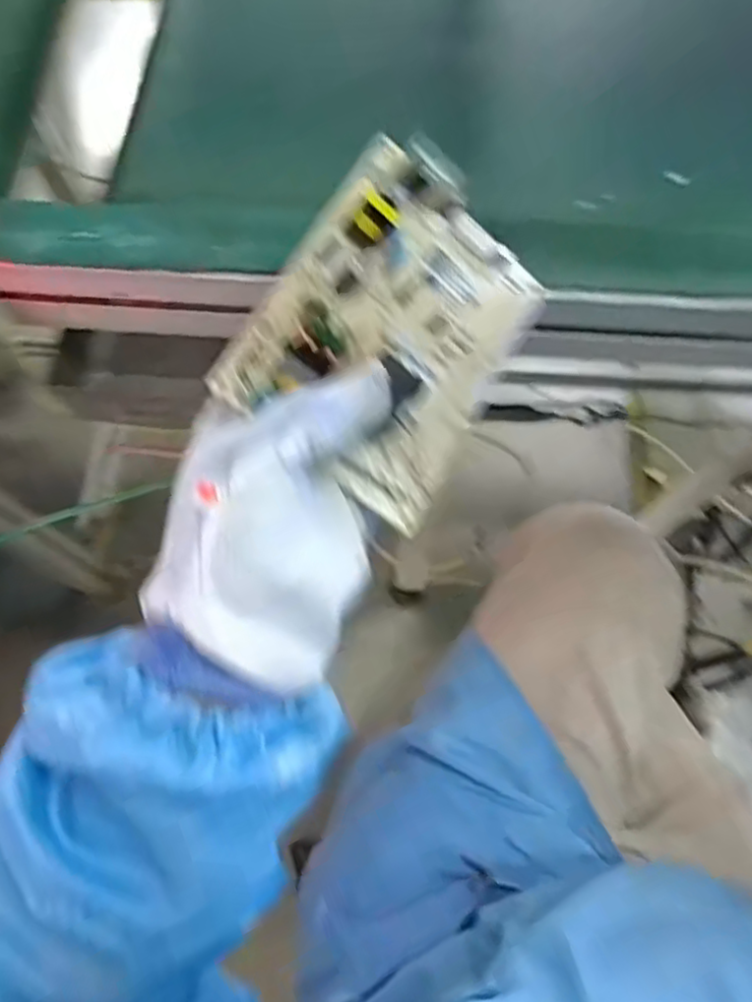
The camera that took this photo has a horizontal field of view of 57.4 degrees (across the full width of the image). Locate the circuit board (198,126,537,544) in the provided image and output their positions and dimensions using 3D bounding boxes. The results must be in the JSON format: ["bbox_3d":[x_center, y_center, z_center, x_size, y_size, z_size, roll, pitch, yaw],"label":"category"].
[{"bbox_3d":[0.013,-0.075,0.284,0.101,0.023,0.140,36,72,-19],"label":"circuit board"}]

